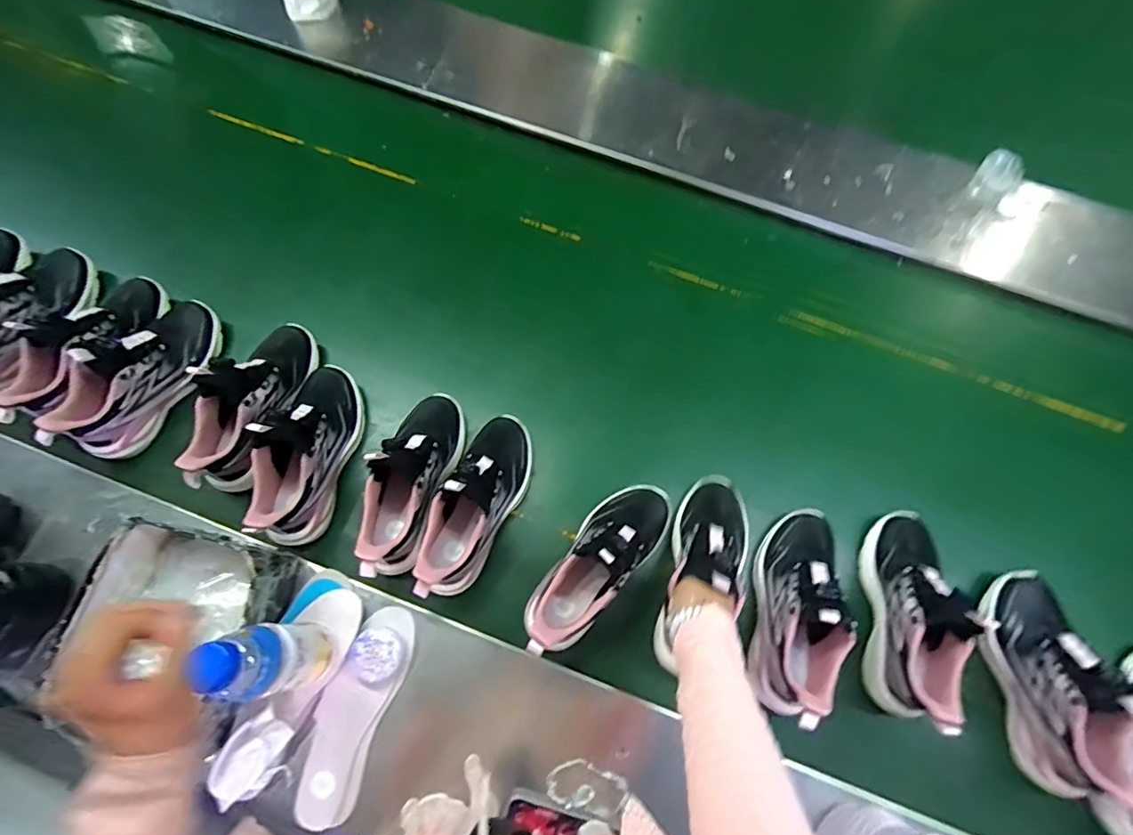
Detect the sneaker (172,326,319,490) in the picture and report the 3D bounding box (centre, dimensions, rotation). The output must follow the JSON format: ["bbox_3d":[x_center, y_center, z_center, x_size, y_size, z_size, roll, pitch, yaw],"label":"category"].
[{"bbox_3d":[-0.426,-0.030,0.705,0.087,0.143,0.254,11,71,2],"label":"sneaker"}]

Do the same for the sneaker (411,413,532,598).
[{"bbox_3d":[-0.116,0.106,0.684,0.087,0.116,0.253,23,71,6],"label":"sneaker"}]

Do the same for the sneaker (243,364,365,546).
[{"bbox_3d":[-0.348,0.032,0.694,0.089,0.126,0.246,11,71,2],"label":"sneaker"}]

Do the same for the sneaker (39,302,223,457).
[{"bbox_3d":[-0.597,-0.070,0.726,0.103,0.124,0.253,25,72,7],"label":"sneaker"}]

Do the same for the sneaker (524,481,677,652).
[{"bbox_3d":[0.042,0.178,0.660,0.091,0.133,0.252,41,74,12],"label":"sneaker"}]

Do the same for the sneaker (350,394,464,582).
[{"bbox_3d":[-0.203,0.078,0.699,0.089,0.146,0.246,14,58,4],"label":"sneaker"}]

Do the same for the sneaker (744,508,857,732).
[{"bbox_3d":[0.295,0.232,0.657,0.098,0.102,0.255,16,71,4],"label":"sneaker"}]

